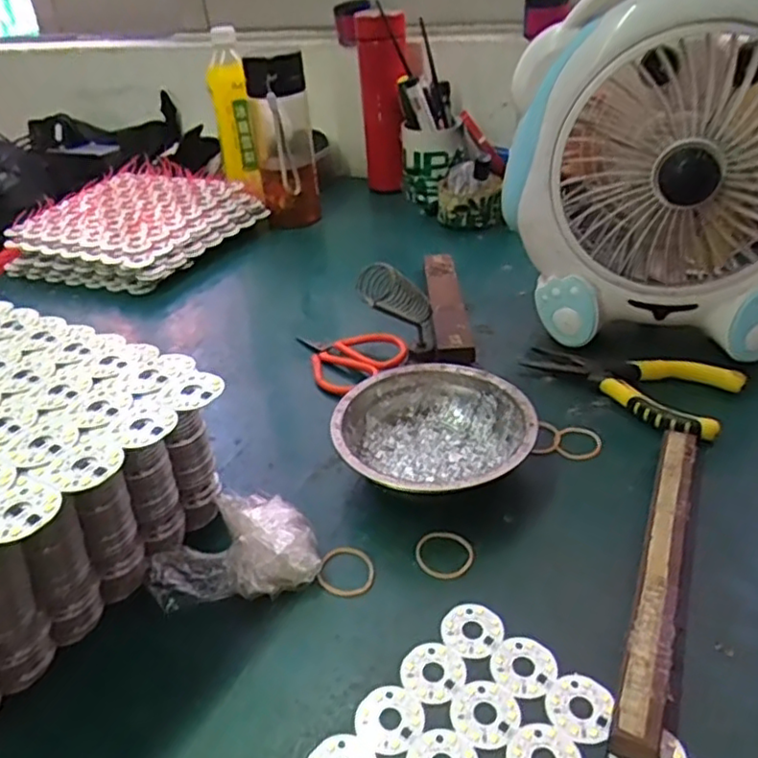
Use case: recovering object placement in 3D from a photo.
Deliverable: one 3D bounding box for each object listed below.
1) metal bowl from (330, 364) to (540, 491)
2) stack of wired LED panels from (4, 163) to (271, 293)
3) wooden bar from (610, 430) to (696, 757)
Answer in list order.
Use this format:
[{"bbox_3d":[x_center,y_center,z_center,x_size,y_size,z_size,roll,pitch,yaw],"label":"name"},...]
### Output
[{"bbox_3d":[0.036,0.041,0.432,0.123,0.044,0.121,-3,33,2],"label":"metal bowl"},{"bbox_3d":[-0.297,-0.194,0.816,0.258,0.057,0.243,11,36,22],"label":"stack of wired LED panels"},{"bbox_3d":[0.151,0.097,0.348,0.019,0.019,0.207,12,37,23],"label":"wooden bar"}]

